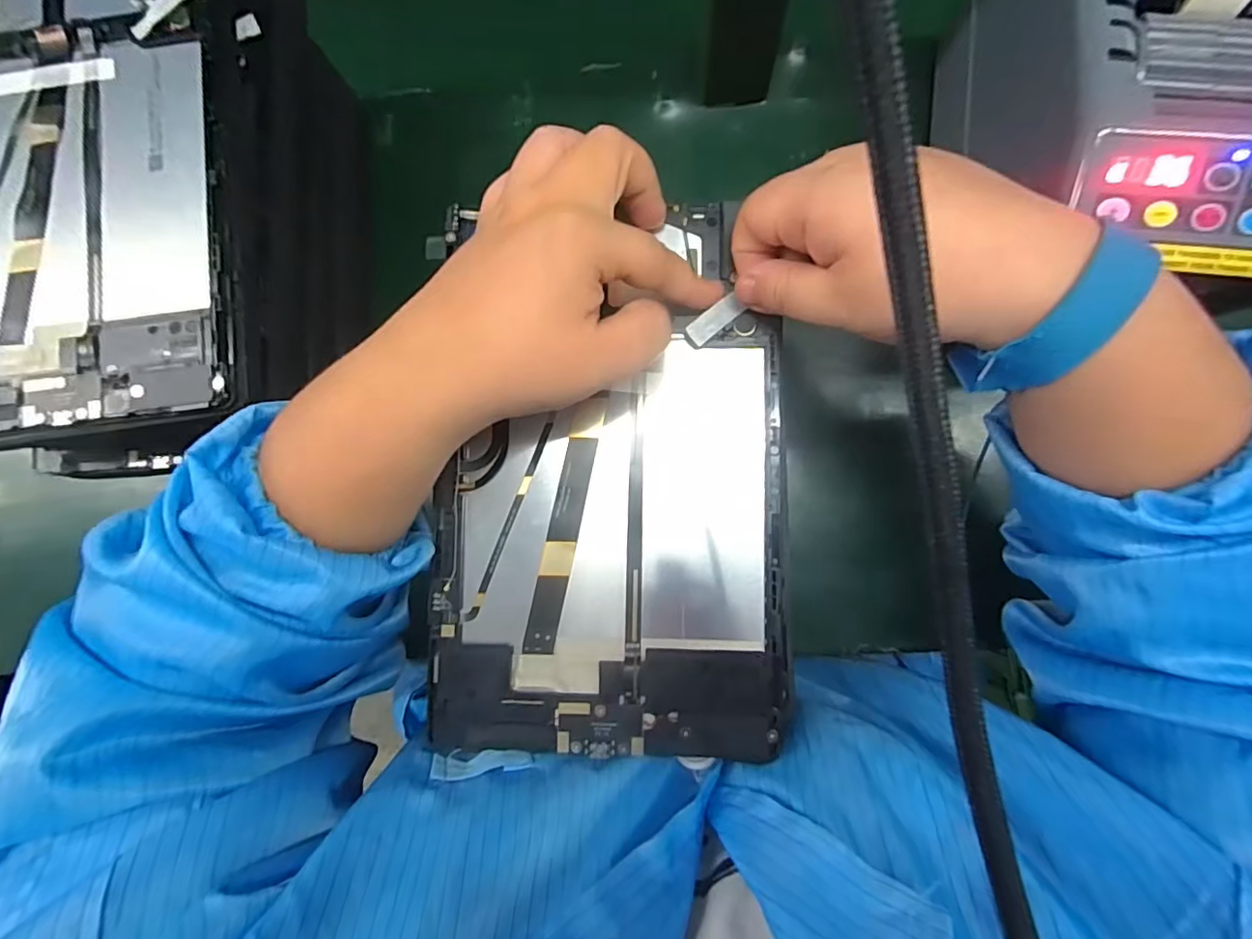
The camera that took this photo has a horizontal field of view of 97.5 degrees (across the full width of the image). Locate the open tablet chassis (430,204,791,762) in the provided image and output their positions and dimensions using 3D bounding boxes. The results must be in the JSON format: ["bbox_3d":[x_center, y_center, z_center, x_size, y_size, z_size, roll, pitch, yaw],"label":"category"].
[{"bbox_3d":[-0.007,0.004,0.240,0.146,0.014,0.228,0,85,5],"label":"open tablet chassis"}]

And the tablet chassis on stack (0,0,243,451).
[{"bbox_3d":[-0.255,-0.135,0.251,0.141,0.009,0.247,-8,84,4],"label":"tablet chassis on stack"}]

